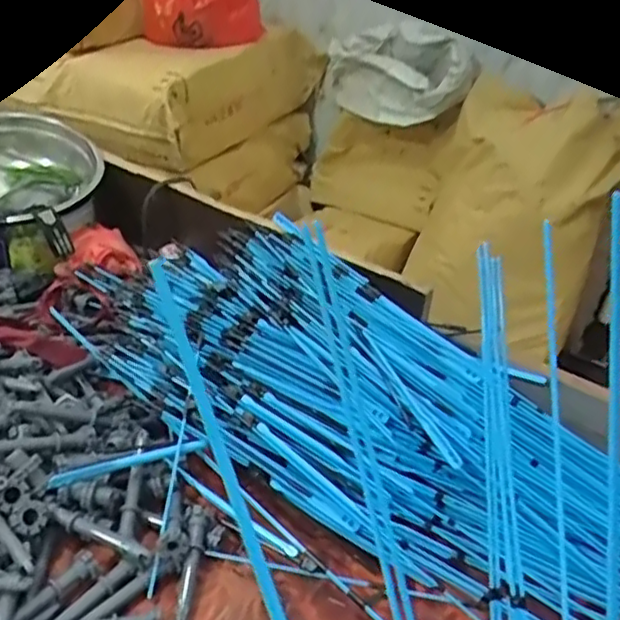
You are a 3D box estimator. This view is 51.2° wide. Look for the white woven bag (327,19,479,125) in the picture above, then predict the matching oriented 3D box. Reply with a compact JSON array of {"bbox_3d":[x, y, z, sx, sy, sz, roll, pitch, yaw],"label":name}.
[{"bbox_3d":[0.222,-0.621,1.707,0.087,0.243,0.476,-20,28,-37],"label":"white woven bag"}]

